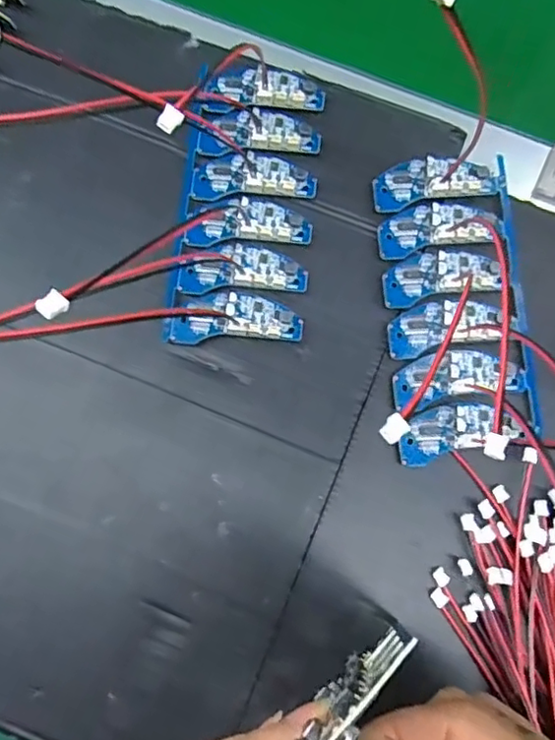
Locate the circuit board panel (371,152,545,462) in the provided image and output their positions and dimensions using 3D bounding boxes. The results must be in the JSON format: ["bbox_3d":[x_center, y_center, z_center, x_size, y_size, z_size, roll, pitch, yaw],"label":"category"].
[{"bbox_3d":[0.091,-0.034,0.297,0.072,0.014,0.150,-3,78,-1],"label":"circuit board panel"}]

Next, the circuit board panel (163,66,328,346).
[{"bbox_3d":[-0.016,-0.090,0.308,0.068,0.011,0.152,5,78,1],"label":"circuit board panel"}]

